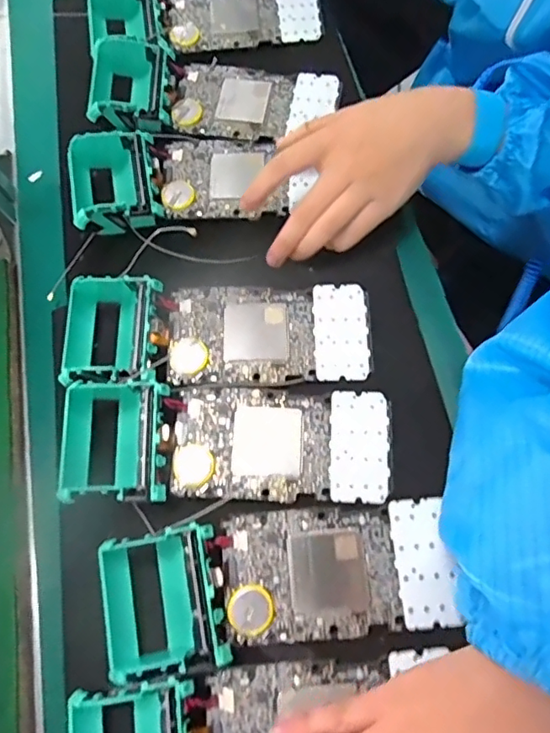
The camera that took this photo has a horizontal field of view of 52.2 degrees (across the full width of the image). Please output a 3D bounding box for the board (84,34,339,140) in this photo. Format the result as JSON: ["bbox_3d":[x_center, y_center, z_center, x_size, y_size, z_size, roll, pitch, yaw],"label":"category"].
[{"bbox_3d":[-0.050,-0.215,0.440,0.191,0.029,0.079,5,64,6],"label":"board"}]

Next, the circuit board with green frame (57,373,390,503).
[{"bbox_3d":[-0.030,0.046,0.337,0.192,0.033,0.073,2,63,5],"label":"circuit board with green frame"}]

